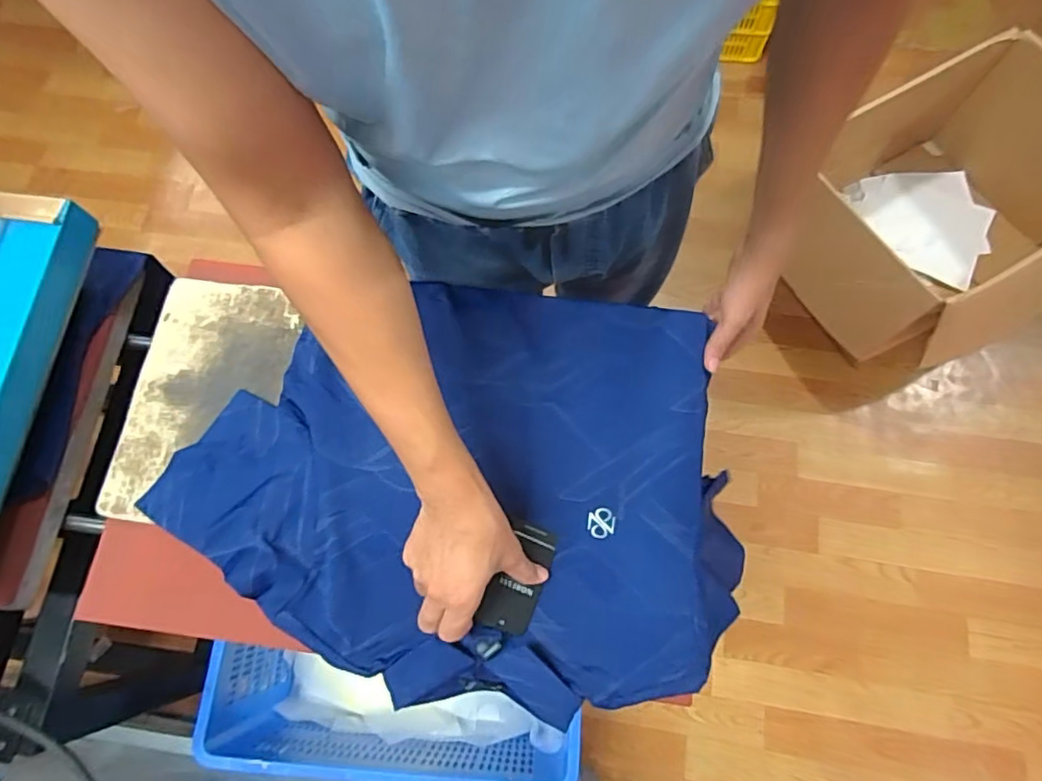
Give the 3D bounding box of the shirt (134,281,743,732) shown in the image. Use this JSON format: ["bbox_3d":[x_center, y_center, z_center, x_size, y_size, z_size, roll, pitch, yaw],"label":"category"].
[{"bbox_3d":[-0.066,0.085,0.611,0.563,0.032,0.409,8,73,2],"label":"shirt"}]

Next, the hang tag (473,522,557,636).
[{"bbox_3d":[0.000,0.185,0.579,0.048,0.008,0.102,23,76,6],"label":"hang tag"}]

